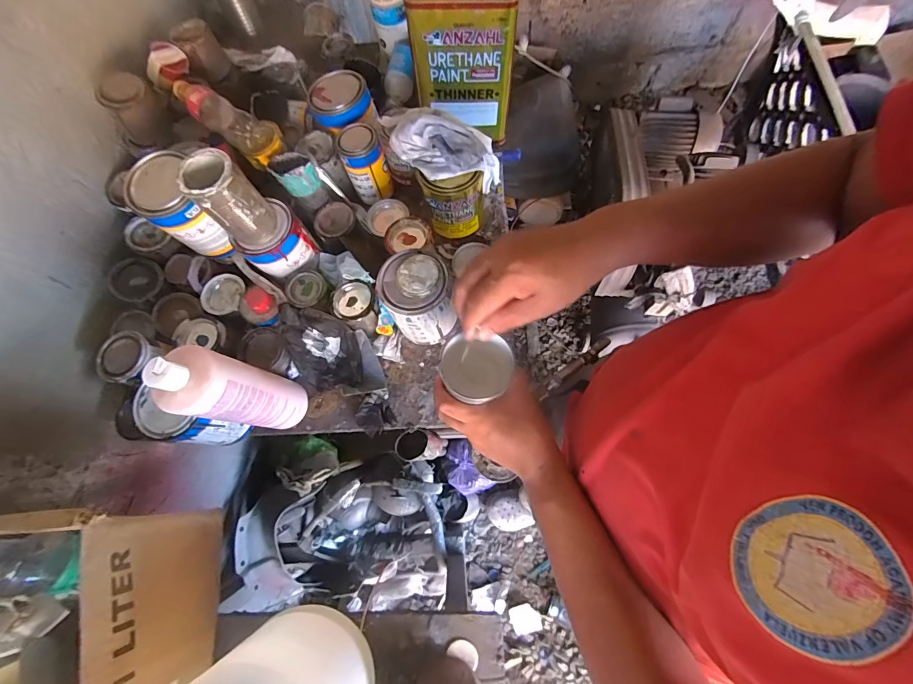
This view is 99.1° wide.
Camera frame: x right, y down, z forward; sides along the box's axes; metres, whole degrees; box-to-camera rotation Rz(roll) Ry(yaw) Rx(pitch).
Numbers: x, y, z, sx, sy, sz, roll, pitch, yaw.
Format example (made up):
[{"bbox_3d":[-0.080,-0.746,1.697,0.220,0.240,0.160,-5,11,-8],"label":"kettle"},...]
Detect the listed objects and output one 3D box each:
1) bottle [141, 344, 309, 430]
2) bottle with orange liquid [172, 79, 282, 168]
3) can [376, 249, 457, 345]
[{"bbox_3d":[-0.284,0.067,0.514,0.076,0.231,0.078,-1,72,2],"label":"bottle"},{"bbox_3d":[-0.387,-0.382,0.640,0.216,0.060,0.073,37,77,13],"label":"bottle with orange liquid"},{"bbox_3d":[-0.058,-0.066,0.600,0.101,0.136,0.101,-1,72,2],"label":"can"}]

